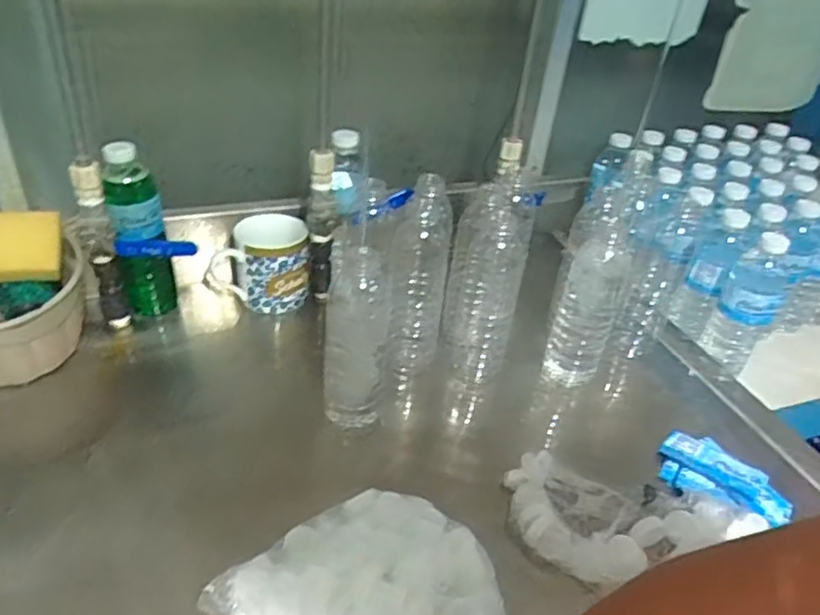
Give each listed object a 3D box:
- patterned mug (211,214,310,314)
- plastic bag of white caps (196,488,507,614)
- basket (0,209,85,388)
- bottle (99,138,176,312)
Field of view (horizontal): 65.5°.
[{"bbox_3d":[-0.189,-0.057,0.806,0.118,0.099,0.079,-4,37,-15],"label":"patterned mug"},{"bbox_3d":[-0.022,0.223,0.496,0.207,0.062,0.148,19,37,16],"label":"plastic bag of white caps"},{"bbox_3d":[-0.431,-0.005,0.668,0.172,0.129,0.146,-19,42,-31],"label":"basket"},{"bbox_3d":[-0.319,-0.093,0.758,0.058,0.207,0.067,-6,37,-17],"label":"bottle"}]

